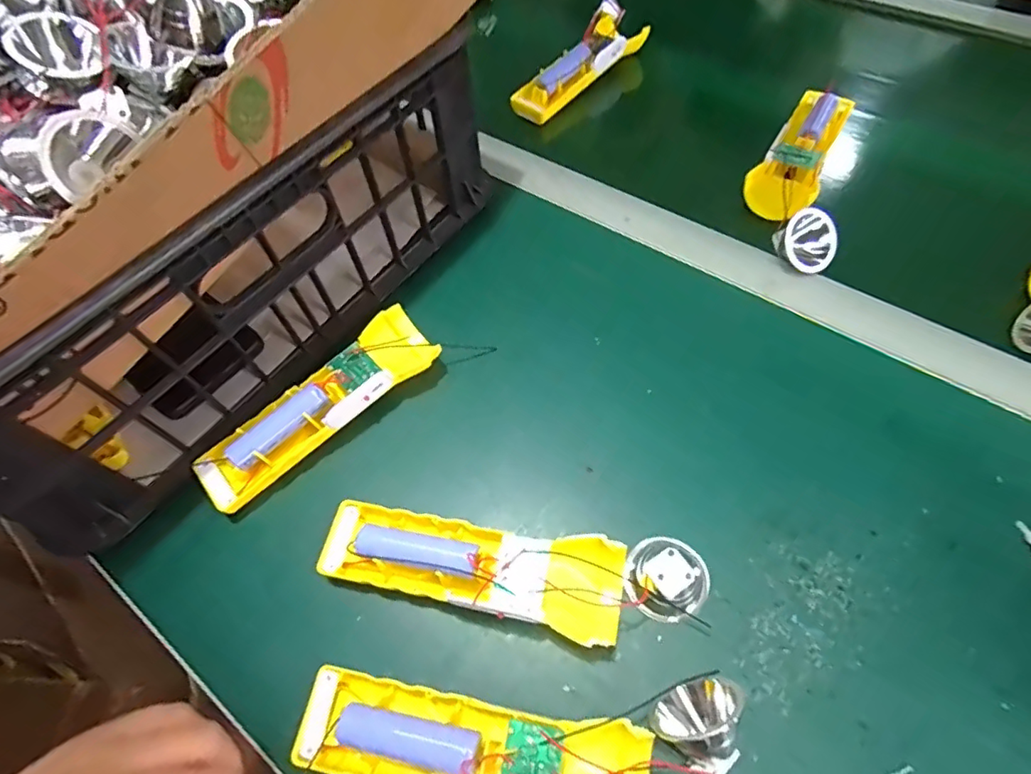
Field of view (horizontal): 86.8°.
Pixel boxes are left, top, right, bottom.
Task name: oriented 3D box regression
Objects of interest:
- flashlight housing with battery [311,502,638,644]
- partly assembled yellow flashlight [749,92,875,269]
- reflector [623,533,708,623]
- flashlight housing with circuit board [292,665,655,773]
[{"bbox_3d":[-0.025,0.096,0.294,0.164,0.028,0.048,9,61,9],"label":"flashlight housing with battery"},{"bbox_3d":[0.236,-0.197,0.453,0.049,0.025,0.160,25,65,17],"label":"partly assembled yellow flashlight"},{"bbox_3d":[0.080,0.101,0.287,0.042,0.027,0.036,38,69,22],"label":"reflector"},{"bbox_3d":[-0.020,0.169,0.252,0.164,0.025,0.047,9,61,9],"label":"flashlight housing with circuit board"}]

